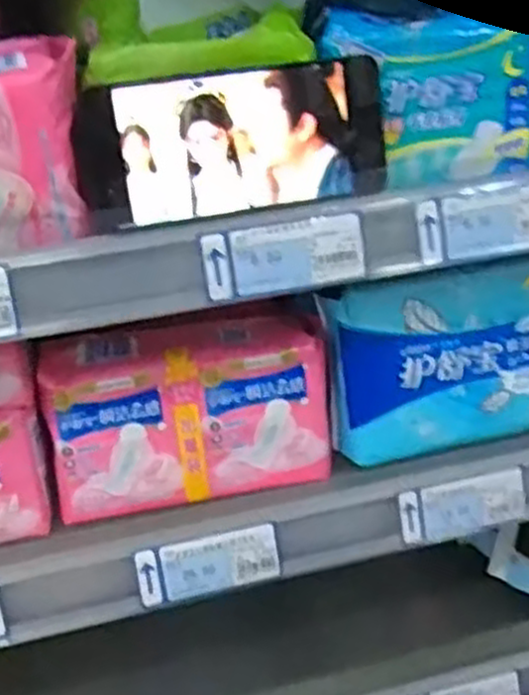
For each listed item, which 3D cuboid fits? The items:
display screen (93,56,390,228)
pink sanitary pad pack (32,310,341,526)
[{"bbox_3d":[-0.010,-0.112,0.437,0.165,0.068,0.016,-11,25,-10],"label":"display screen"},{"bbox_3d":[-0.053,0.045,0.564,0.192,0.108,0.065,-9,25,-7],"label":"pink sanitary pad pack"}]

